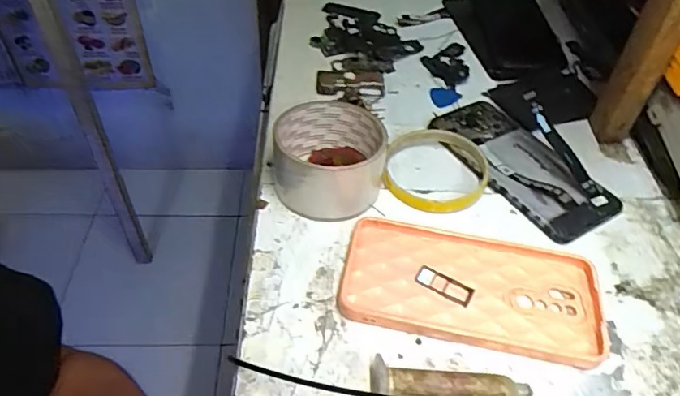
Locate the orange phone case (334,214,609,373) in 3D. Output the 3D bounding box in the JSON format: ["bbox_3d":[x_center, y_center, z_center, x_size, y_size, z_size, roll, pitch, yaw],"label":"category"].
[{"bbox_3d":[0.087,0.058,0.352,0.166,0.007,0.084,11,48,6],"label":"orange phone case"}]

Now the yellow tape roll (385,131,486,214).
[{"bbox_3d":[0.077,-0.025,0.423,0.080,0.012,0.085,2,47,-2],"label":"yellow tape roll"}]

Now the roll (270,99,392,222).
[{"bbox_3d":[-0.008,-0.030,0.396,0.081,0.050,0.087,-1,47,-5],"label":"roll"}]

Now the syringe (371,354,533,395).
[{"bbox_3d":[0.061,0.108,0.294,0.088,0.019,0.027,8,47,3],"label":"syringe"}]

